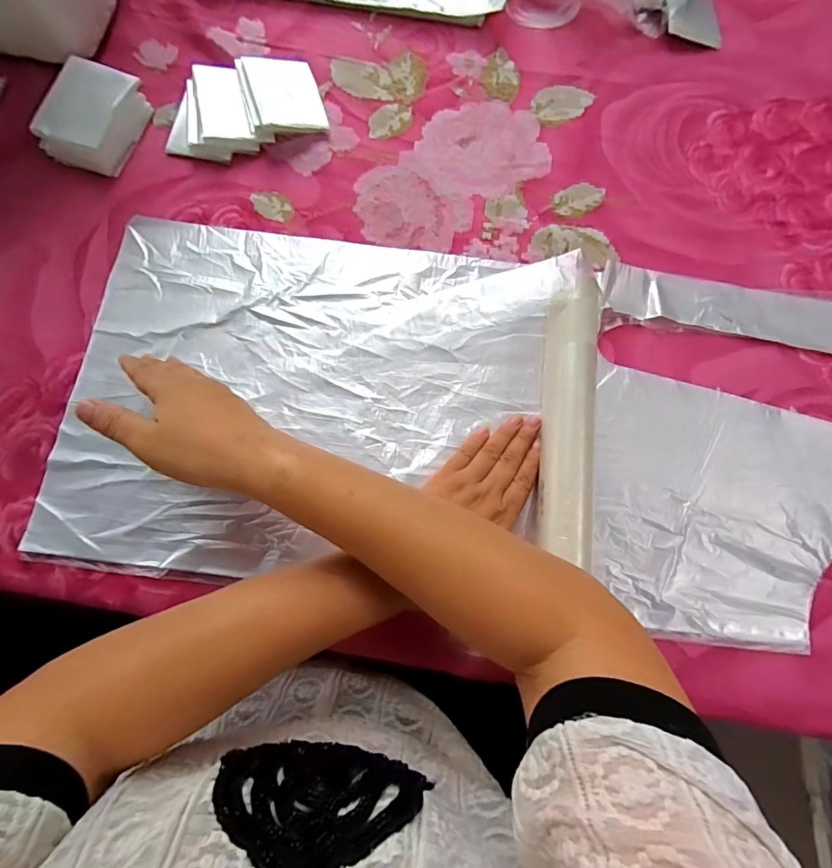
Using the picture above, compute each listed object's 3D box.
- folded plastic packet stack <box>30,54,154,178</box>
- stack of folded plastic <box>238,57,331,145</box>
[{"bbox_3d":[-0.294,-0.292,0.416,0.065,0.032,0.093,14,77,3],"label":"folded plastic packet stack"},{"bbox_3d":[-0.128,-0.321,0.437,0.071,0.014,0.079,-13,83,-19],"label":"stack of folded plastic"}]

